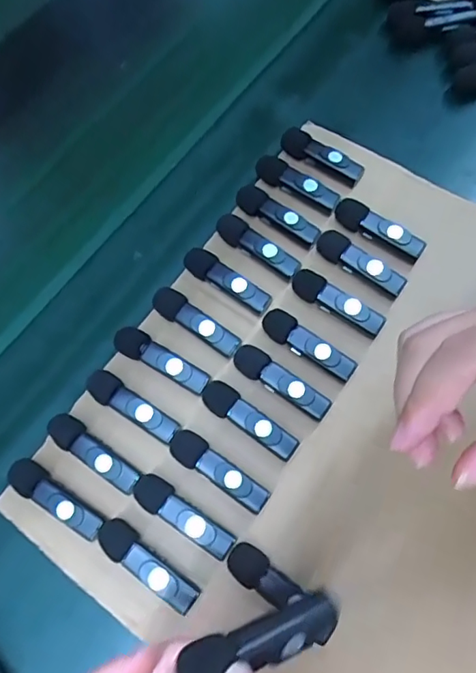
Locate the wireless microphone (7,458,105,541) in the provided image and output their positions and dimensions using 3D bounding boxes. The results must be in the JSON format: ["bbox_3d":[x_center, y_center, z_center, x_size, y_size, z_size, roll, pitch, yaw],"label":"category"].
[{"bbox_3d":[-0.107,0.096,0.303,0.064,0.016,0.017,33,74,14],"label":"wireless microphone"}]

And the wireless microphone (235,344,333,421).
[{"bbox_3d":[0.027,0.027,0.320,0.066,0.011,0.018,31,74,13],"label":"wireless microphone"}]

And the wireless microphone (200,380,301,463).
[{"bbox_3d":[0.007,0.050,0.312,0.065,0.012,0.018,33,74,14],"label":"wireless microphone"}]

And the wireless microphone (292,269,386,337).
[{"bbox_3d":[0.065,-0.023,0.336,0.065,0.017,0.017,32,74,13],"label":"wireless microphone"}]

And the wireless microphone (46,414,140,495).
[{"bbox_3d":[-0.086,0.070,0.310,0.064,0.014,0.019,30,74,13],"label":"wireless microphone"}]

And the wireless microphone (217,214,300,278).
[{"bbox_3d":[0.015,-0.063,0.354,0.063,0.011,0.018,31,74,13],"label":"wireless microphone"}]

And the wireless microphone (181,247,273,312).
[{"bbox_3d":[-0.008,-0.037,0.348,0.066,0.017,0.017,34,75,14],"label":"wireless microphone"}]

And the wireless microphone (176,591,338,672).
[{"bbox_3d":[0.009,0.113,0.192,0.061,0.012,0.016,-13,69,-17],"label":"wireless microphone"}]

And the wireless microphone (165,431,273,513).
[{"bbox_3d":[-0.012,0.079,0.304,0.066,0.016,0.018,33,74,14],"label":"wireless microphone"}]

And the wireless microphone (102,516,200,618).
[{"bbox_3d":[-0.051,0.127,0.288,0.065,0.015,0.017,35,75,14],"label":"wireless microphone"}]

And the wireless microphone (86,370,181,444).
[{"bbox_3d":[-0.065,0.043,0.319,0.063,0.013,0.018,30,74,13],"label":"wireless microphone"}]

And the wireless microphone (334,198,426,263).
[{"bbox_3d":[0.096,-0.073,0.354,0.064,0.018,0.015,33,74,14],"label":"wireless microphone"}]

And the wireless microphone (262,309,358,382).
[{"bbox_3d":[0.045,0.005,0.326,0.064,0.014,0.018,33,74,14],"label":"wireless microphone"}]

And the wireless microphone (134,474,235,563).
[{"bbox_3d":[-0.031,0.101,0.295,0.065,0.016,0.019,29,73,13],"label":"wireless microphone"}]

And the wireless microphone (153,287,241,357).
[{"bbox_3d":[-0.027,-0.009,0.339,0.064,0.018,0.019,31,74,13],"label":"wireless microphone"}]

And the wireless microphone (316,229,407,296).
[{"bbox_3d":[0.081,-0.049,0.344,0.064,0.018,0.016,37,75,15],"label":"wireless microphone"}]

